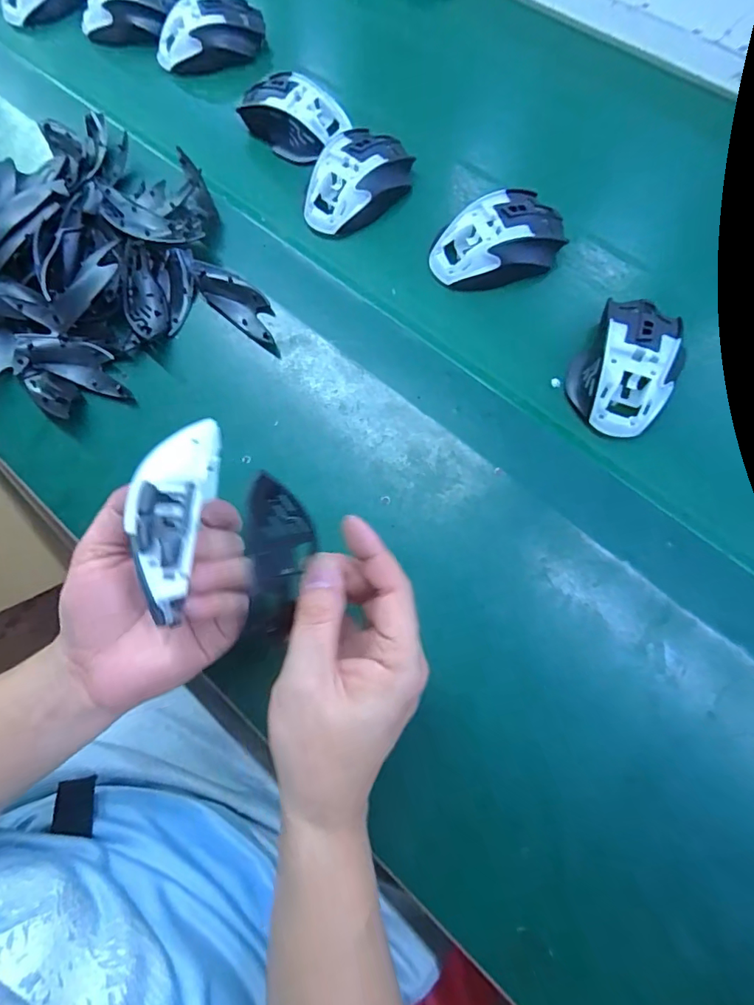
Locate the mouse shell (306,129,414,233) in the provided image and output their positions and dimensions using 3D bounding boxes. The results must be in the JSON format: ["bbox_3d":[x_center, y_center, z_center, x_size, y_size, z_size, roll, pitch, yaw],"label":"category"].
[{"bbox_3d":[-0.019,-0.289,0.431,0.065,0.035,0.104,41,78,13],"label":"mouse shell"}]

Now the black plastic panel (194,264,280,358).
[{"bbox_3d":[-0.112,-0.167,0.403,0.100,0.019,0.035,41,78,13],"label":"black plastic panel"}]

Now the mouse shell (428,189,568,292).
[{"bbox_3d":[0.104,-0.223,0.408,0.116,0.034,0.068,-20,73,-4],"label":"mouse shell"}]

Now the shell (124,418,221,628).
[{"bbox_3d":[-0.106,0.004,0.253,0.036,0.023,0.107,3,72,3],"label":"shell"}]

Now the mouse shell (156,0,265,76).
[{"bbox_3d":[-0.174,-0.486,0.501,0.111,0.039,0.066,-27,74,-6],"label":"mouse shell"}]

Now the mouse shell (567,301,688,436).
[{"bbox_3d":[0.193,-0.106,0.368,0.068,0.034,0.103,27,76,10],"label":"mouse shell"}]

